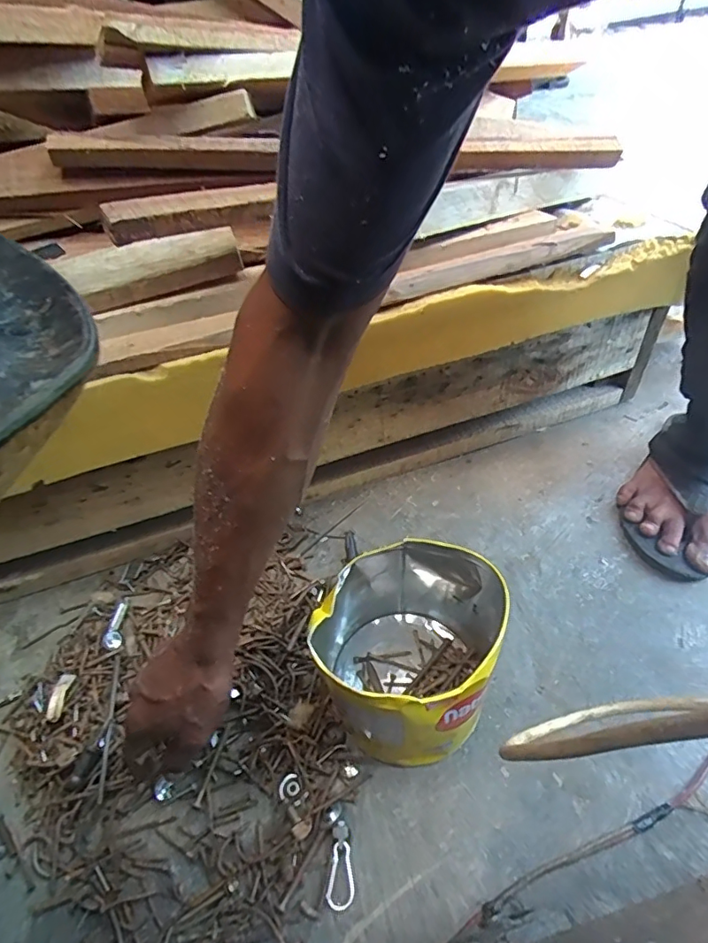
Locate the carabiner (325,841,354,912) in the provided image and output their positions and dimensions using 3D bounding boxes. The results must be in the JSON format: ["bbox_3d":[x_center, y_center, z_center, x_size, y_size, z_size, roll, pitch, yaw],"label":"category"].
[{"bbox_3d":[-0.010,0.332,0.426,0.022,0.004,0.044,4,48,9],"label":"carabiner"}]

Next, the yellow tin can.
[{"bbox_3d":[0.052,0.160,0.476,0.152,0.158,0.149,-26,50,-18],"label":"yellow tin can"}]

